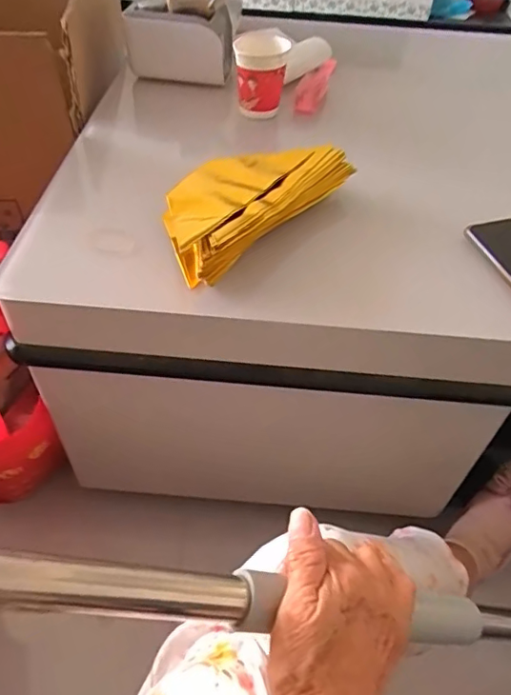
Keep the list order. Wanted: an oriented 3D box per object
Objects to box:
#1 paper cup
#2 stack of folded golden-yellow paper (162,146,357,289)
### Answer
[{"bbox_3d":[0.008,-0.363,0.715,0.067,0.102,0.069,2,49,-2],"label":"paper cup"},{"bbox_3d":[-0.006,-0.148,0.547,0.094,0.062,0.226,33,55,23],"label":"stack of folded golden-yellow paper"}]

